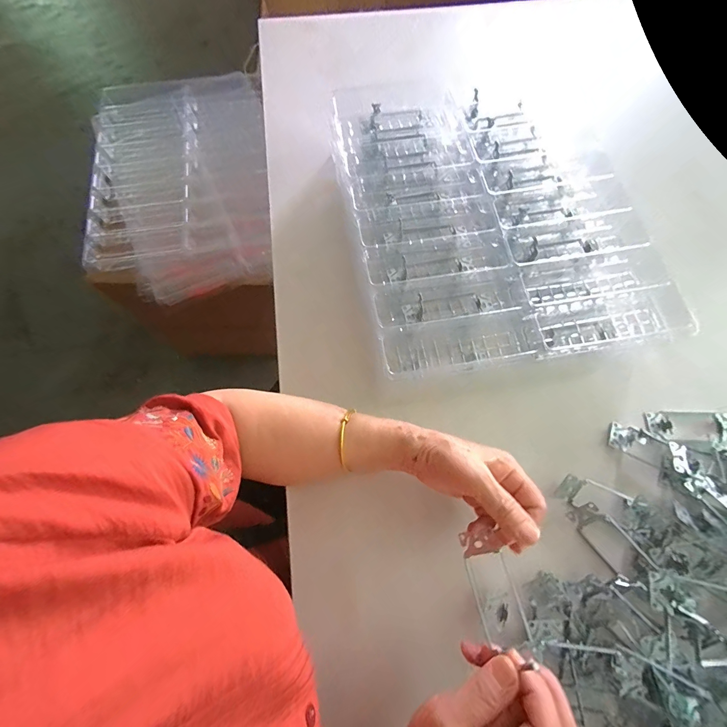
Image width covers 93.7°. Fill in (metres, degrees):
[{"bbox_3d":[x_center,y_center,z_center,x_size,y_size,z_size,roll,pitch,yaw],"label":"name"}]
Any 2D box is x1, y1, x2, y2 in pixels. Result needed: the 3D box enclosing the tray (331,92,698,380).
[{"bbox_3d":[0.159,-0.199,0.442,0.355,0.040,0.416,-8,72,-3],"label":"tray"}]

